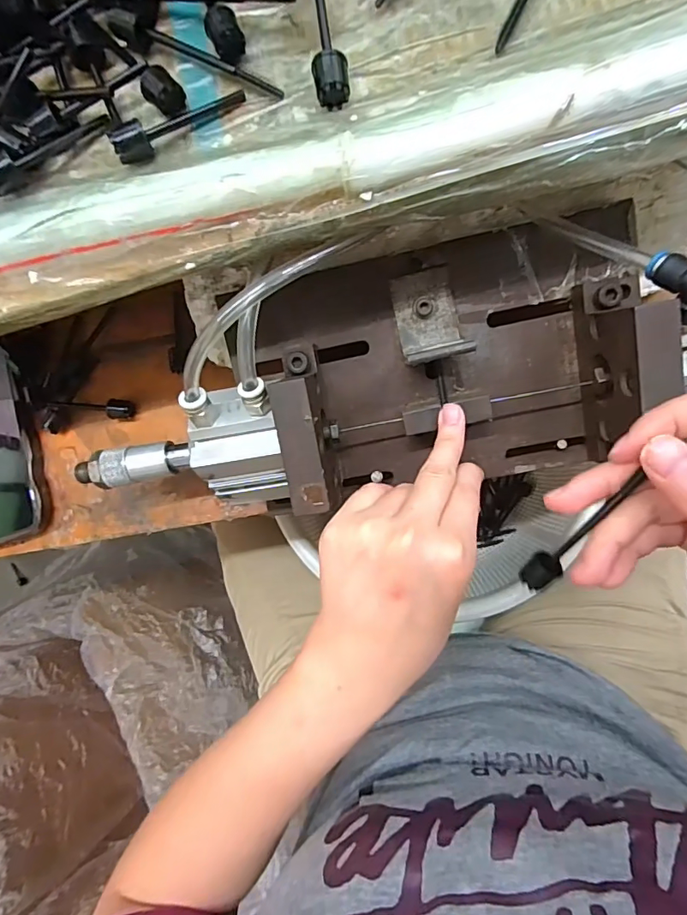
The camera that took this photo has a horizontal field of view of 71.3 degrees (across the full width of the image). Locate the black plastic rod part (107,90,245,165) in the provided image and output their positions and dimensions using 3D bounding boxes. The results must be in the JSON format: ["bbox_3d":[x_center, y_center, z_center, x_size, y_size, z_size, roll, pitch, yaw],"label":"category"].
[{"bbox_3d":[-0.075,-0.154,0.215,0.062,0.014,0.013,-25,83,5],"label":"black plastic rod part"}]

